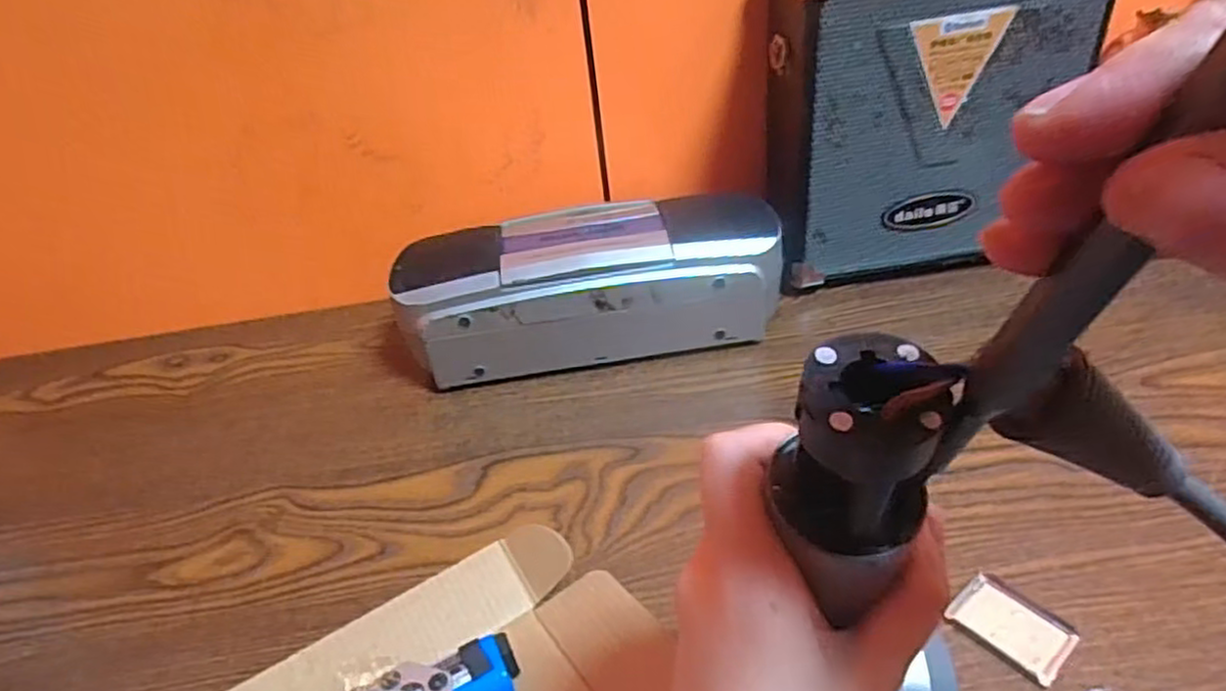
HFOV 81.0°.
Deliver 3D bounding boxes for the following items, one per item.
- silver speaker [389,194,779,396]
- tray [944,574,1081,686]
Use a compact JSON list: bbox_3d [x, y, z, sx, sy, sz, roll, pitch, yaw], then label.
[{"bbox_3d":[-0.017,-0.044,0.543,0.273,0.098,0.098,-7,38,-1],"label":"silver speaker"},{"bbox_3d":[0.196,0.135,0.351,0.038,0.004,0.050,-31,44,-28],"label":"tray"}]

